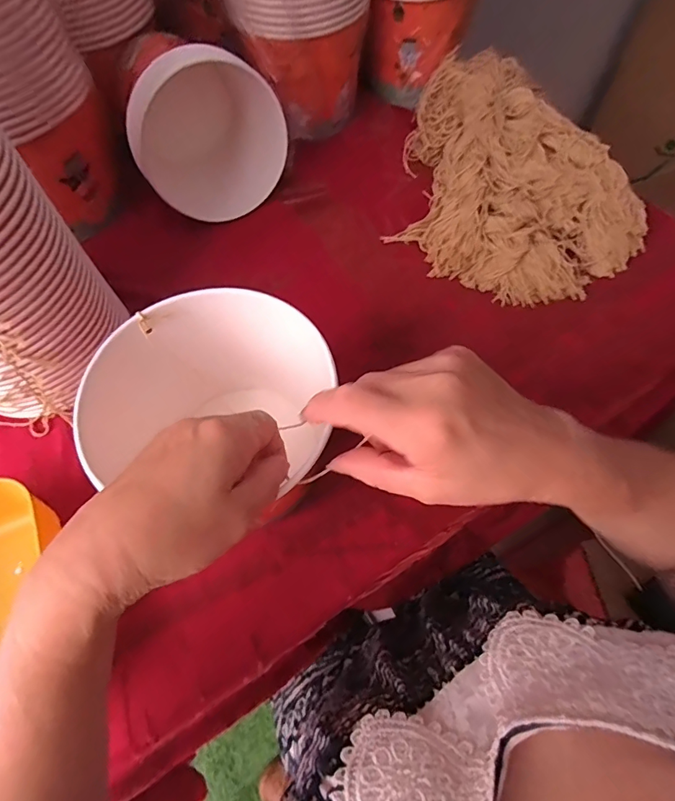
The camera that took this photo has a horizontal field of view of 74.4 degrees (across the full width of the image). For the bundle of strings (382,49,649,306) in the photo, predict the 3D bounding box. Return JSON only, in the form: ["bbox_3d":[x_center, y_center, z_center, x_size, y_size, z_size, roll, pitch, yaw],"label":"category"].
[{"bbox_3d":[0.179,-0.261,0.520,0.234,0.093,0.334,-24,63,-10],"label":"bundle of strings"}]

